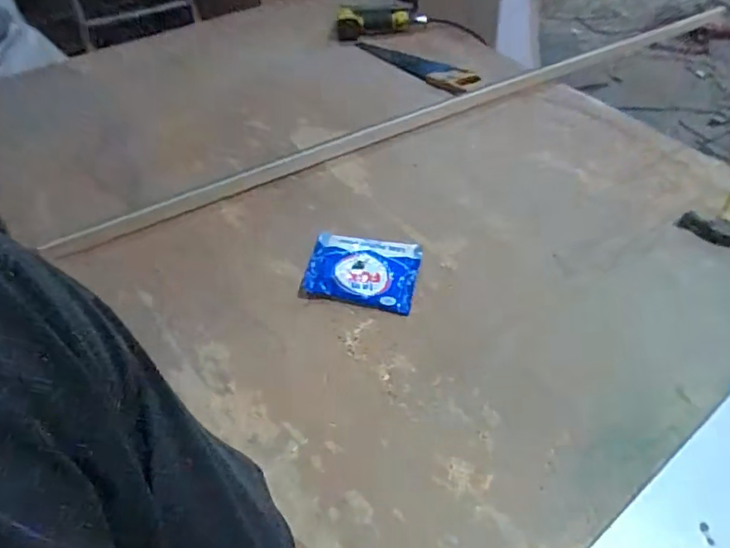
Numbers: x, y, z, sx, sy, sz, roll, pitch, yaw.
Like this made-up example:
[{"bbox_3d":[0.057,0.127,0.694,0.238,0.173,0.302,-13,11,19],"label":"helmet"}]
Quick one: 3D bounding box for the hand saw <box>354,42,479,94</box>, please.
[{"bbox_3d":[0.137,-0.547,1.417,0.103,0.038,0.393,-36,56,-27],"label":"hand saw"}]

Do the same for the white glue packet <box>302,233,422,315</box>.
[{"bbox_3d":[-0.004,-0.010,0.909,0.181,0.019,0.144,10,49,10],"label":"white glue packet"}]

